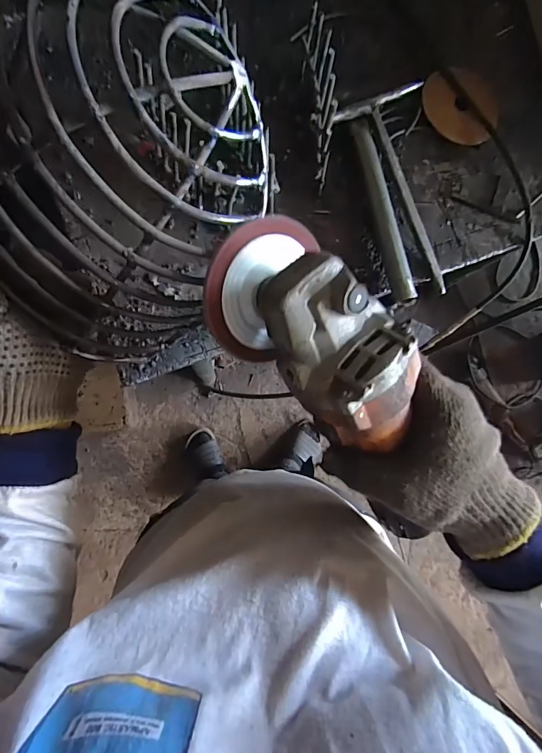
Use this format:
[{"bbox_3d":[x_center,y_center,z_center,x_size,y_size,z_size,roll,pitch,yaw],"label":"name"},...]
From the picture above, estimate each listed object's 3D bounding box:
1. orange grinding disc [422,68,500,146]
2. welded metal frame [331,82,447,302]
[{"bbox_3d":[0.220,-0.311,0.469,0.093,0.004,0.088,1,84,-11],"label":"orange grinding disc"},{"bbox_3d":[0.139,-0.191,0.432,0.085,0.026,0.213,-18,88,-7],"label":"welded metal frame"}]

